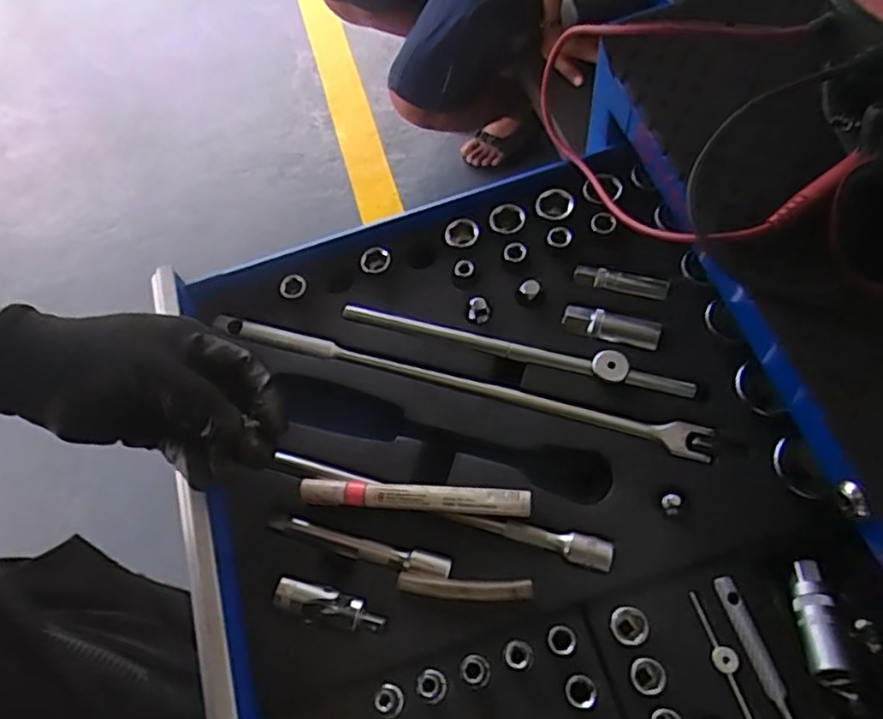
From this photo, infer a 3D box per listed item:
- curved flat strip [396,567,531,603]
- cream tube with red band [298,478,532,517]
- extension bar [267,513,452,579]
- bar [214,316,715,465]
[{"bbox_3d":[0.013,0.134,0.386,0.077,0.011,0.015,4,65,9],"label":"curved flat strip"},{"bbox_3d":[-0.018,0.086,0.409,0.142,0.019,0.015,2,65,8],"label":"cream tube with red band"},{"bbox_3d":[-0.052,0.117,0.410,0.118,0.010,0.014,12,67,12],"label":"extension bar"},{"bbox_3d":[0.000,0.013,0.450,0.350,0.021,0.021,15,67,13],"label":"bar"}]

